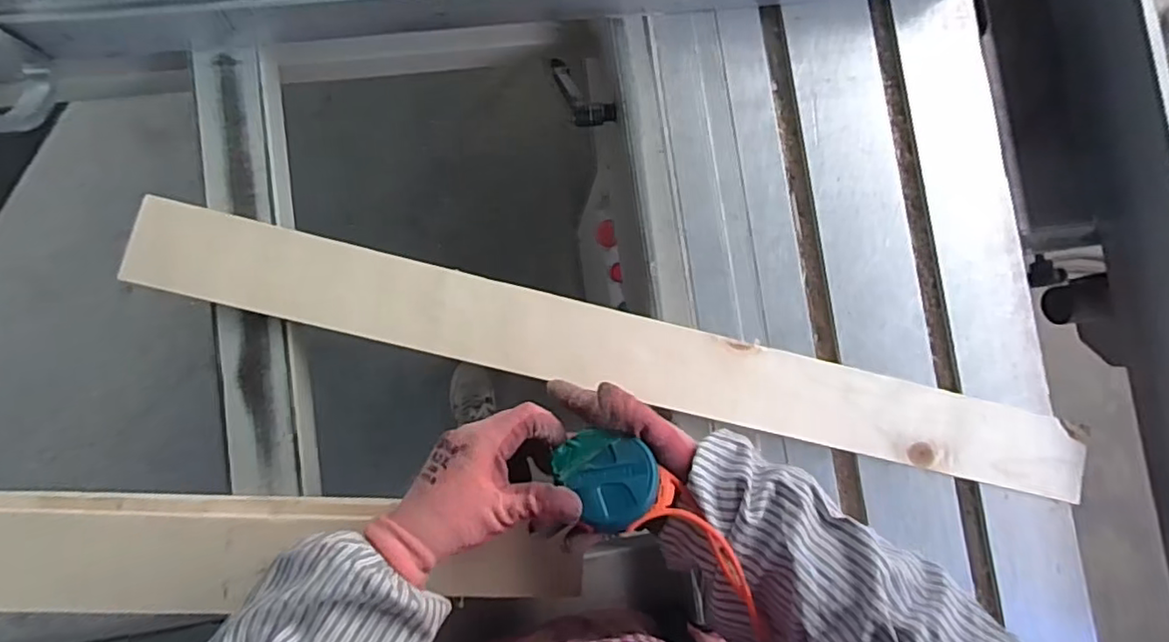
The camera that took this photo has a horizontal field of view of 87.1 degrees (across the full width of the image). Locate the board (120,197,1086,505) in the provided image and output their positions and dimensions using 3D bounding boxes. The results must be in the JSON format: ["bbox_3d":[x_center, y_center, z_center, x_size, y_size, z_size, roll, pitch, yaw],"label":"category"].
[{"bbox_3d":[0.036,0.031,0.508,0.772,0.020,0.070,13,89,-4],"label":"board"}]

